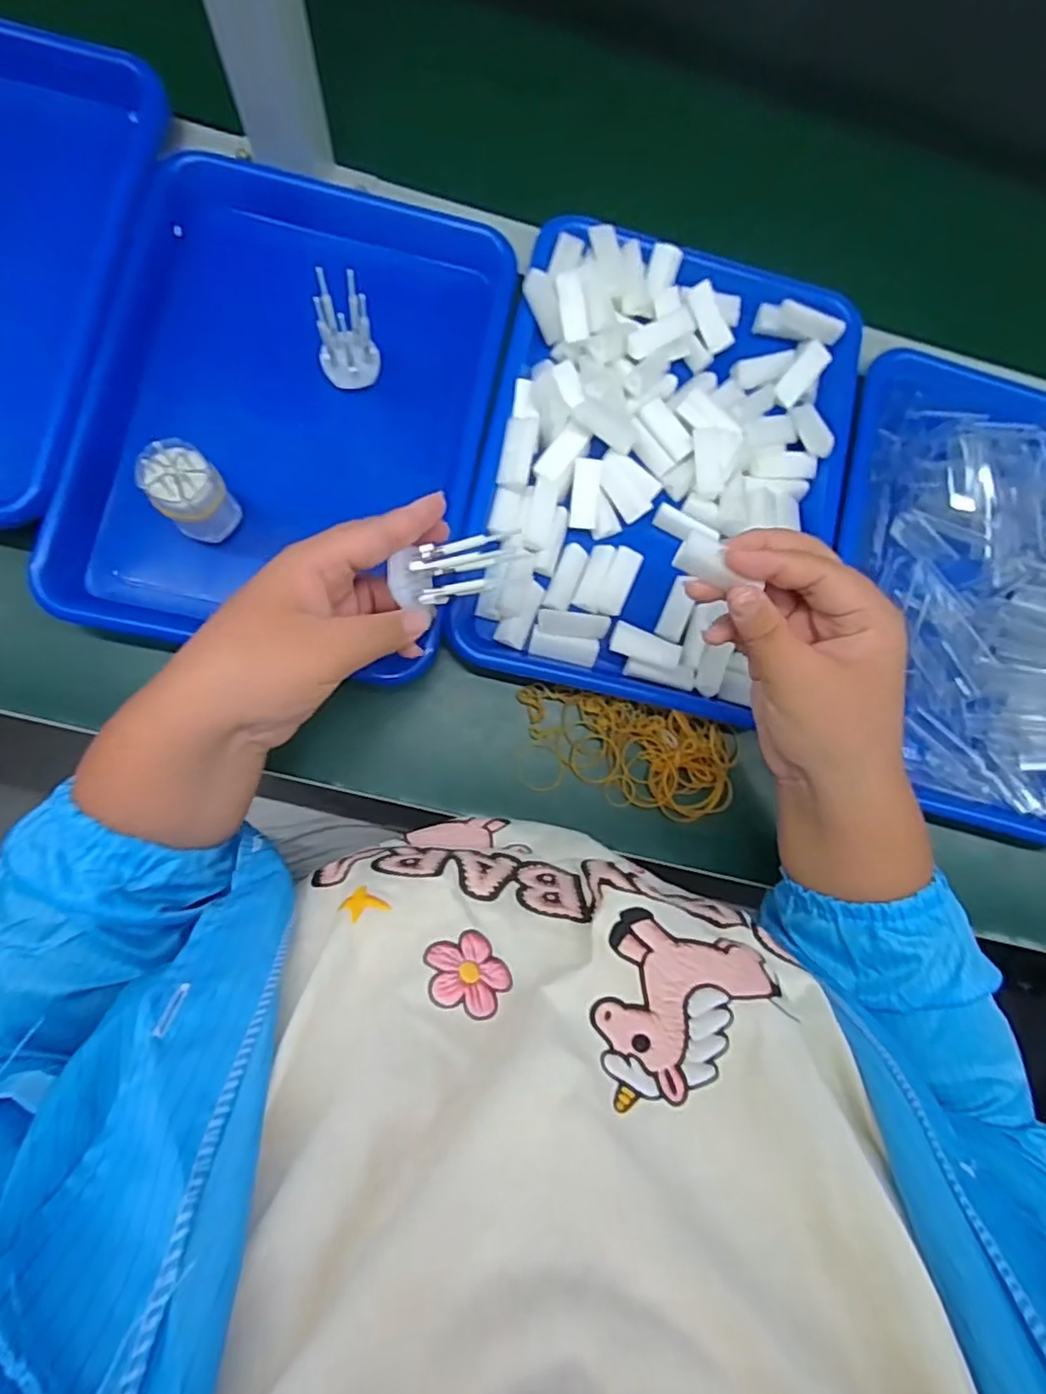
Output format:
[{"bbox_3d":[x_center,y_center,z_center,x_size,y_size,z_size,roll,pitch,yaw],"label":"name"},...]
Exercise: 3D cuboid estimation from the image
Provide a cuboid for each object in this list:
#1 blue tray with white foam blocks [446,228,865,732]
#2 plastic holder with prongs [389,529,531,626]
[{"bbox_3d":[0.097,-0.156,0.452,0.243,0.034,0.315,13,82,-5],"label":"blue tray with white foam blocks"},{"bbox_3d":[-0.034,-0.071,0.359,0.072,0.031,0.031,-15,85,3],"label":"plastic holder with prongs"}]

